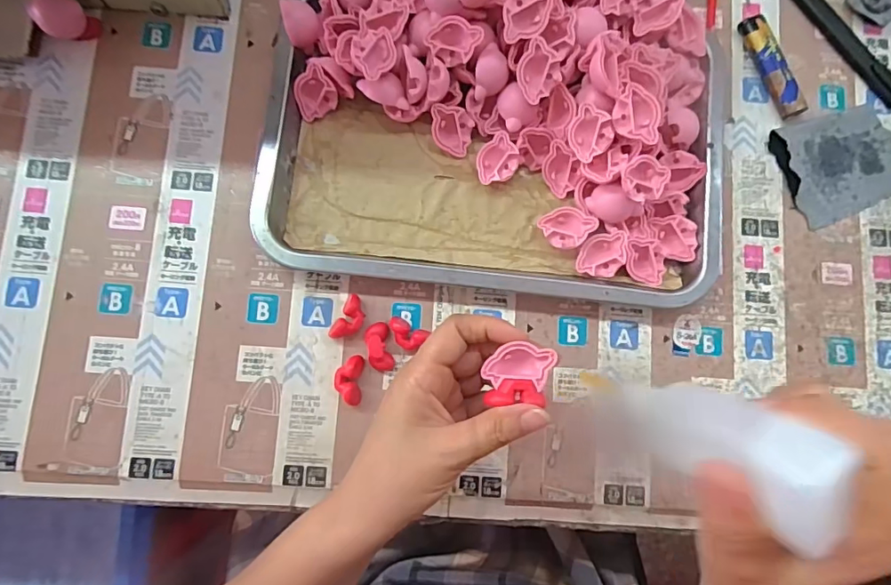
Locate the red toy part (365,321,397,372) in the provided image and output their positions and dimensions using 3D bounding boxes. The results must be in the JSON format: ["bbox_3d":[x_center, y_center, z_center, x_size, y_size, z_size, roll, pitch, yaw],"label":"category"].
[{"bbox_3d":[-0.043,0.036,0.328,0.016,0.013,0.031,-12,85,-4],"label":"red toy part"}]

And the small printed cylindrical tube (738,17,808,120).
[{"bbox_3d":[0.247,-0.170,0.375,0.018,0.012,0.081,-22,86,-5],"label":"small printed cylindrical tube"}]

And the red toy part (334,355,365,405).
[{"bbox_3d":[-0.063,0.057,0.325,0.017,0.014,0.031,6,84,-2],"label":"red toy part"}]

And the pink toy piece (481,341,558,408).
[{"bbox_3d":[0.038,0.043,0.257,0.036,0.009,0.030,2,84,-3],"label":"pink toy piece"}]

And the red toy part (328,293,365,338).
[{"bbox_3d":[-0.063,0.018,0.331,0.017,0.014,0.031,28,83,0],"label":"red toy part"}]

